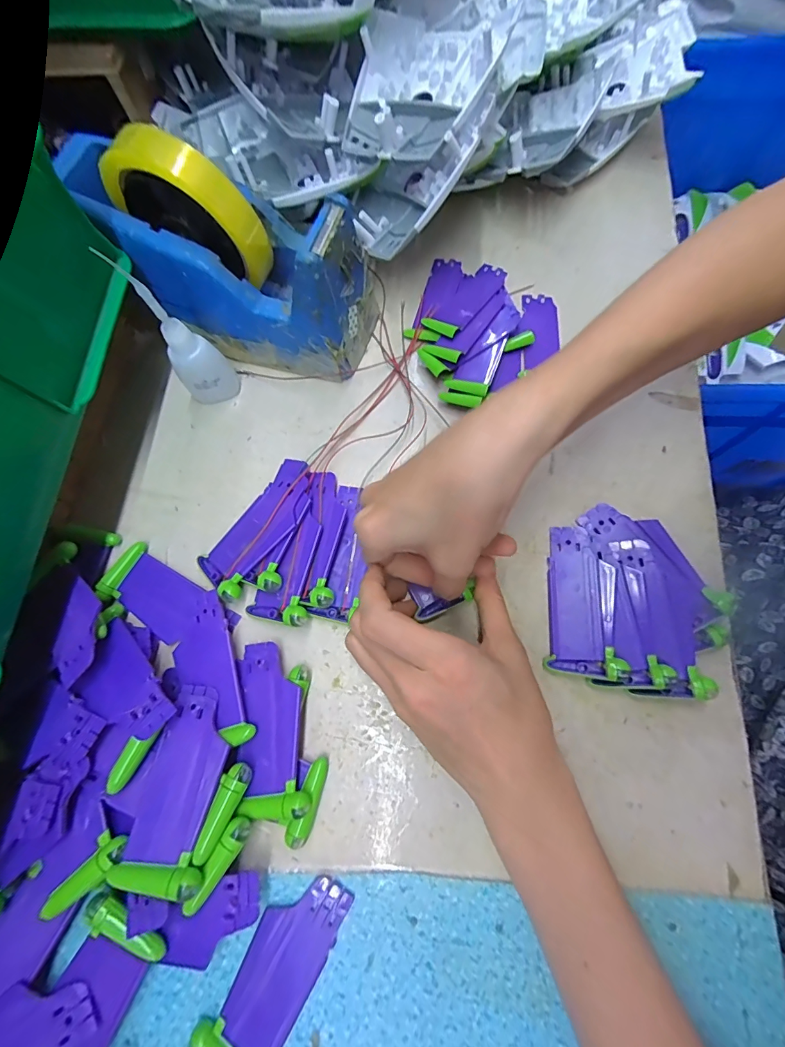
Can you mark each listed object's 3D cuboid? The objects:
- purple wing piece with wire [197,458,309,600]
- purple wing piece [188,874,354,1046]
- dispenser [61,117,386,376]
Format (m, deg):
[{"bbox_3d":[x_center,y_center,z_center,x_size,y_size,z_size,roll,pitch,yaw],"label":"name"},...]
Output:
[{"bbox_3d":[-0.087,0.000,0.272,0.040,0.009,0.097,31,80,27],"label":"purple wing piece with wire"},{"bbox_3d":[-0.058,0.226,0.206,0.039,0.009,0.087,29,77,10],"label":"purple wing piece"},{"bbox_3d":[-0.114,-0.179,0.273,0.191,0.115,0.078,22,76,8],"label":"dispenser"}]

